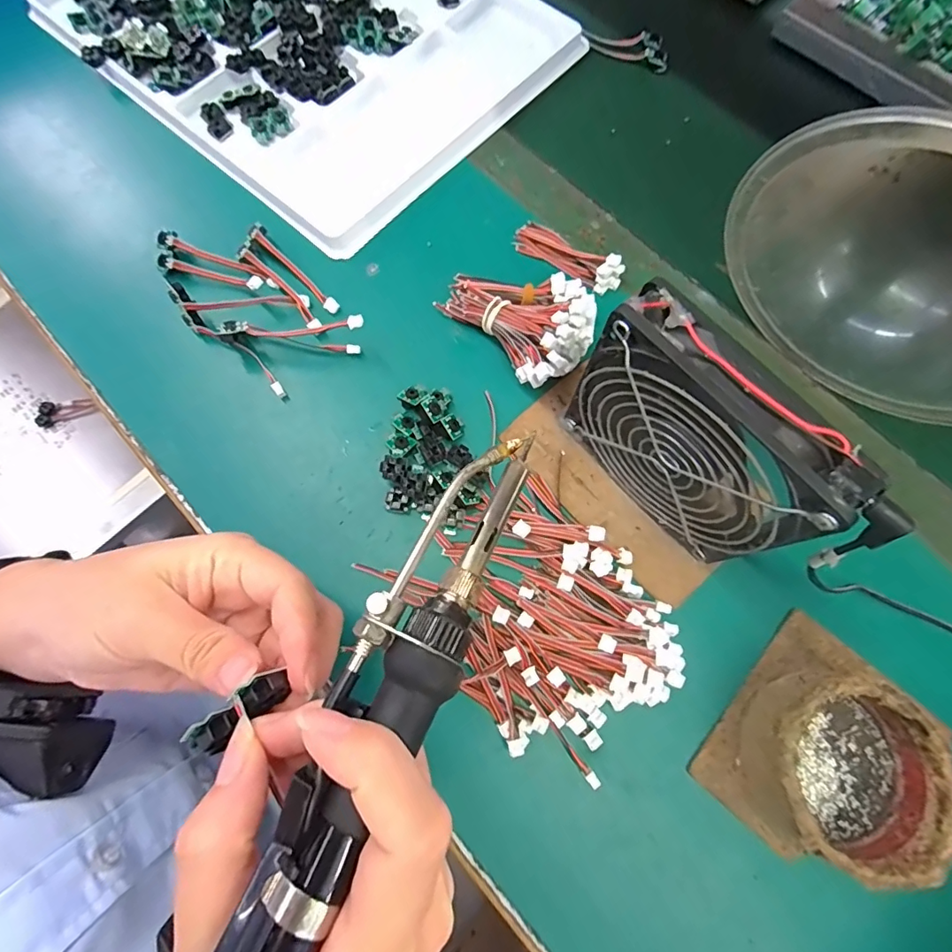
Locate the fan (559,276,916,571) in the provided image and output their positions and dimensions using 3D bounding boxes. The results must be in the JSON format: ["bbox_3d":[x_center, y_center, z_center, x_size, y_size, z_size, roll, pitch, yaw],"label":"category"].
[{"bbox_3d":[0.103,-0.009,0.241,0.024,0.131,0.128,-38,76,-12],"label":"fan"}]

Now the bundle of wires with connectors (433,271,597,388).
[{"bbox_3d":[0.032,-0.108,0.316,0.074,0.045,0.104,-39,77,-10],"label":"bundle of wires with connectors"}]

